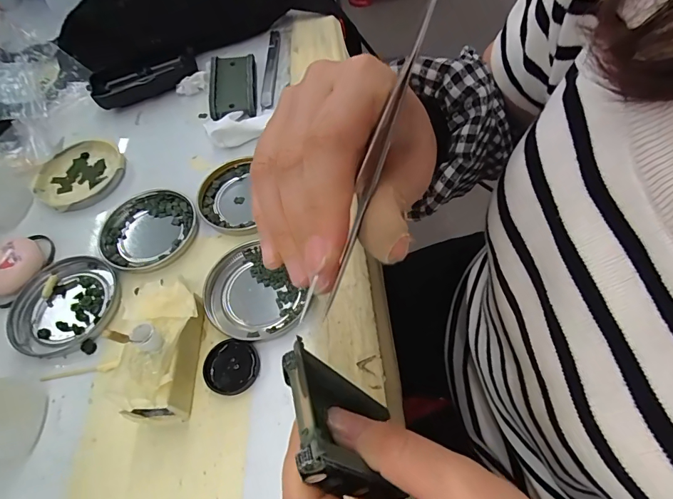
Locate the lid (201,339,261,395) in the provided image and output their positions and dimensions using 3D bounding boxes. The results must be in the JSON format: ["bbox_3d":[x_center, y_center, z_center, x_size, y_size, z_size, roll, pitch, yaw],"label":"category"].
[{"bbox_3d":[-0.069,0.077,0.267,0.035,0.008,0.034,-4,56,6],"label":"lid"}]

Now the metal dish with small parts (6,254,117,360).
[{"bbox_3d":[-0.206,0.042,0.308,0.075,0.010,0.079,-4,56,6],"label":"metal dish with small parts"}]

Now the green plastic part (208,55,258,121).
[{"bbox_3d":[-0.106,-0.169,0.423,0.045,0.023,0.090,-11,56,2],"label":"green plastic part"}]

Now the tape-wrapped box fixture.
[{"bbox_3d":[-0.112,0.063,0.259,0.050,0.045,0.087,-8,57,1],"label":"tape-wrapped box fixture"}]

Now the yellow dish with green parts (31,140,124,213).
[{"bbox_3d":[-0.241,-0.070,0.383,0.079,0.015,0.077,-4,56,6],"label":"yellow dish with green parts"}]

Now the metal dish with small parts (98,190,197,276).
[{"bbox_3d":[-0.156,-0.017,0.338,0.077,0.010,0.076,-4,56,6],"label":"metal dish with small parts"}]

